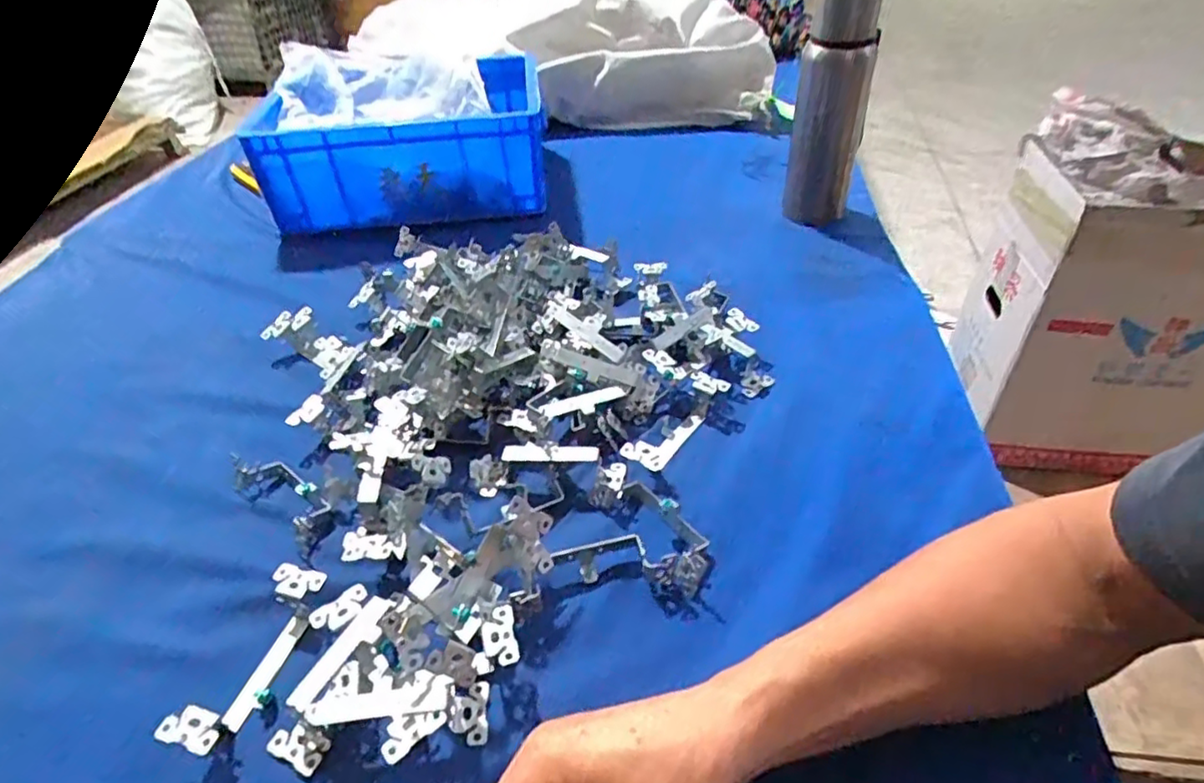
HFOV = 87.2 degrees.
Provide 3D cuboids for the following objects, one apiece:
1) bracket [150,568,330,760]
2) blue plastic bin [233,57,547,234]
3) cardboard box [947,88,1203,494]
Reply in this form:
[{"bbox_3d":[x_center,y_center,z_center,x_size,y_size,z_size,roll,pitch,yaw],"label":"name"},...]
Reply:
[{"bbox_3d":[-0.205,0.157,0.375,0.033,0.031,0.108,10,43,14],"label":"bracket"},{"bbox_3d":[-0.251,-0.333,0.837,0.342,0.129,0.257,-7,42,-4],"label":"blue plastic bin"},{"bbox_3d":[0.923,-0.154,1.165,0.440,0.541,0.401,6,43,9],"label":"cardboard box"}]

